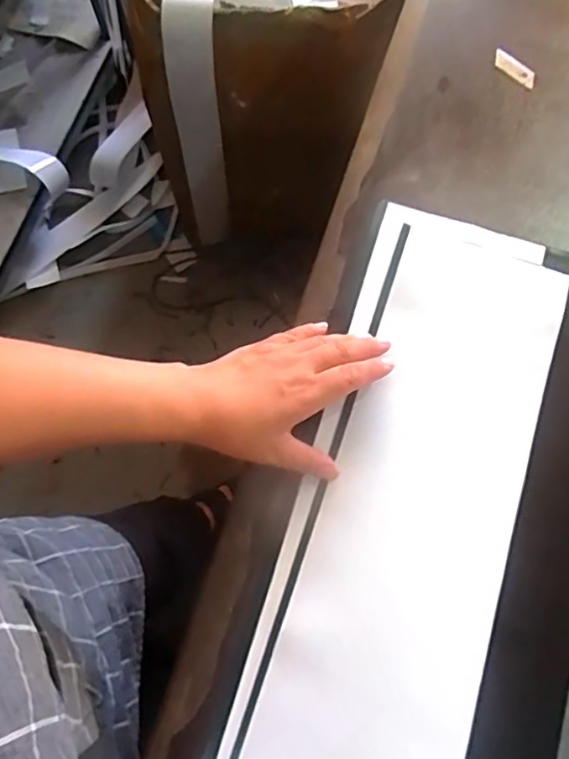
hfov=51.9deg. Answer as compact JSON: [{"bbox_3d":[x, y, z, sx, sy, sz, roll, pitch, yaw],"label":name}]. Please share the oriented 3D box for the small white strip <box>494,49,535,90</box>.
[{"bbox_3d":[0.219,-0.295,0.557,0.047,0.008,0.017,38,78,12],"label":"small white strip"}]

